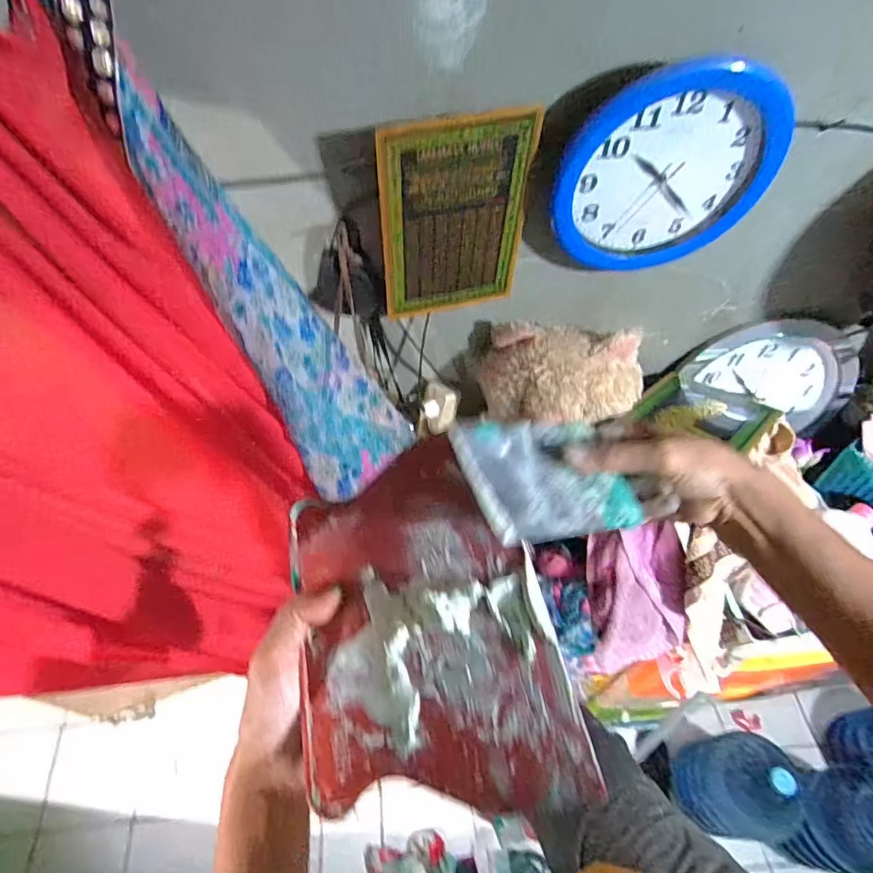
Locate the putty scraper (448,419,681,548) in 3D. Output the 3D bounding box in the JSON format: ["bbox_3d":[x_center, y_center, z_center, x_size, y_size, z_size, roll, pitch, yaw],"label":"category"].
[{"bbox_3d":[0.069,0.021,0.316,0.112,0.012,0.079,-4,52,-29],"label":"putty scraper"}]

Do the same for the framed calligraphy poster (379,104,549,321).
[{"bbox_3d":[0.027,-0.279,0.723,0.201,0.287,0.026,-13,57,-11],"label":"framed calligraphy poster"}]

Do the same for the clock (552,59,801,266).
[{"bbox_3d":[0.292,-0.329,0.697,0.279,0.267,0.061,3,55,-1],"label":"clock"}]

